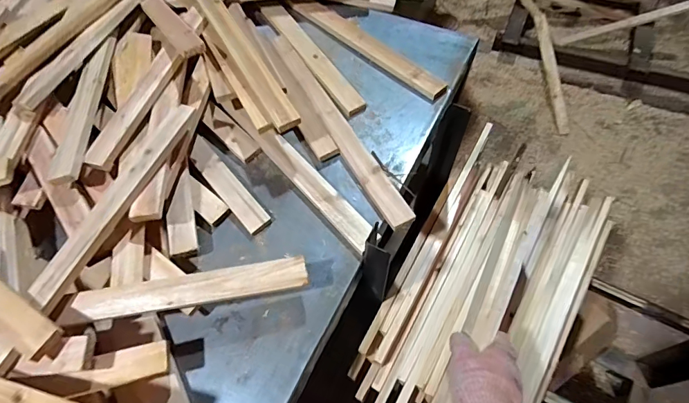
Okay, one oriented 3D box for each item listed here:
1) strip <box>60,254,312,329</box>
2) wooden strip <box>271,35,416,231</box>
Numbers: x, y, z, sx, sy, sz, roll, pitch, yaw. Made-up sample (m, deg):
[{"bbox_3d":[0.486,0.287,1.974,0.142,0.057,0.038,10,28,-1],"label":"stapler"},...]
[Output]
[{"bbox_3d":[-0.208,0.117,0.546,0.310,0.019,0.047,-10,62,-1],"label":"strip"},{"bbox_3d":[-0.020,-0.146,0.732,0.046,0.011,0.463,-26,63,-10],"label":"wooden strip"}]

